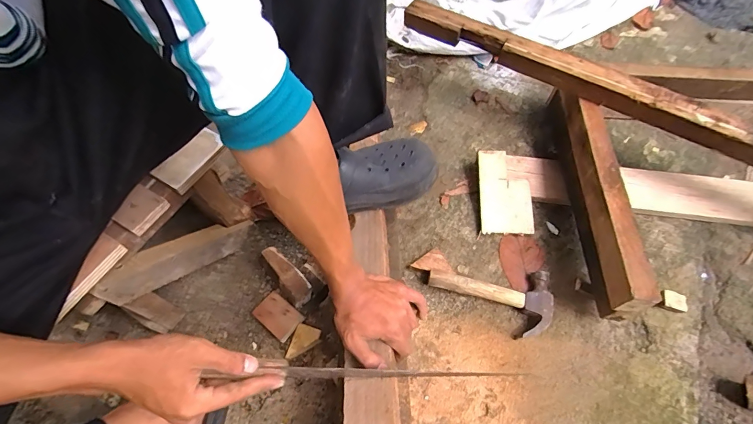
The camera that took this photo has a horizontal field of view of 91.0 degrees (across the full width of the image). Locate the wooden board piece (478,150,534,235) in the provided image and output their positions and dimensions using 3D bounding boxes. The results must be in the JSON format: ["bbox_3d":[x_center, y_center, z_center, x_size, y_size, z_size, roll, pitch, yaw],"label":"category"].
[{"bbox_3d":[0.259,-0.041,0.745,0.099,0.012,0.172,1,75,4],"label":"wooden board piece"}]

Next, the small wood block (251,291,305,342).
[{"bbox_3d":[-0.179,0.188,0.671,0.082,0.009,0.056,36,68,18],"label":"small wood block"}]

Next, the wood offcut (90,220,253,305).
[{"bbox_3d":[-0.313,0.074,0.600,0.022,0.063,0.269,14,20,22],"label":"wood offcut"}]

